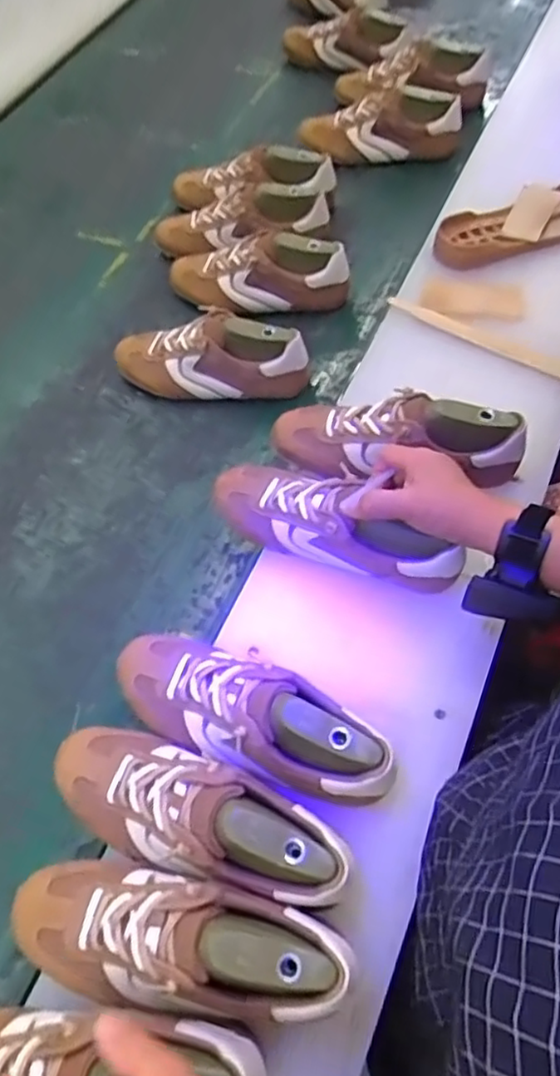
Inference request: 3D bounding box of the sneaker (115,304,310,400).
[{"bbox_3d":[-0.092,-0.234,0.846,0.259,0.092,0.083,9,60,8],"label":"sneaker"}]

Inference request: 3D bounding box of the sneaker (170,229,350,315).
[{"bbox_3d":[-0.030,-0.377,0.915,0.254,0.084,0.096,12,61,10],"label":"sneaker"}]

